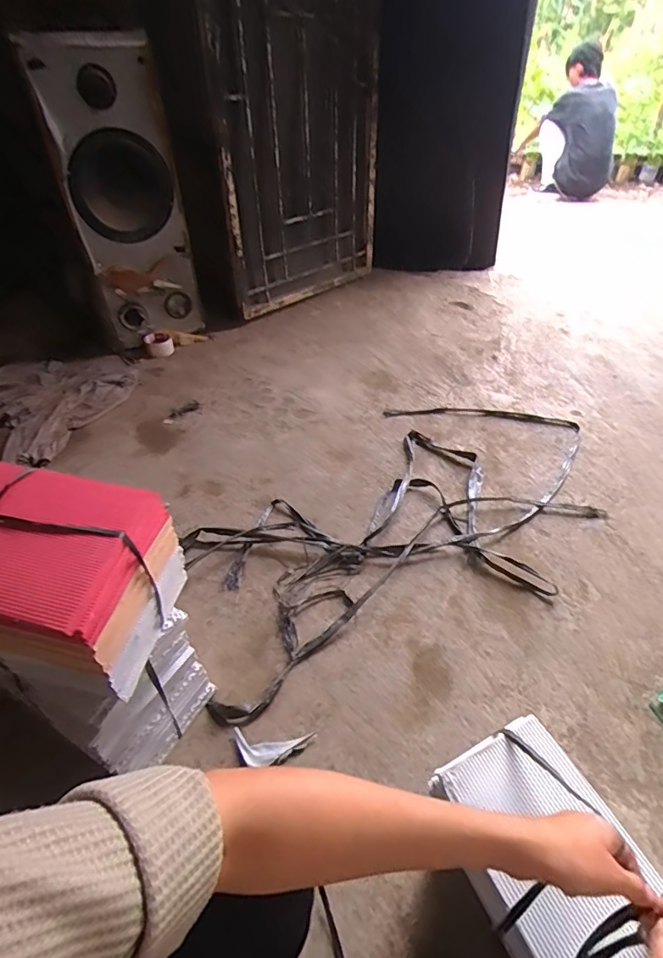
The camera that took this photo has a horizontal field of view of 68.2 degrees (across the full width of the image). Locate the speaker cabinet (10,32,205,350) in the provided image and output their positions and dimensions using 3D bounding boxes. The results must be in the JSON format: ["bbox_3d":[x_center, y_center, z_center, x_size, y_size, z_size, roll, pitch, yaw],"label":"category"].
[{"bbox_3d":[-0.590,-0.814,1.417,0.315,0.674,0.360,-17,46,-17],"label":"speaker cabinet"}]

